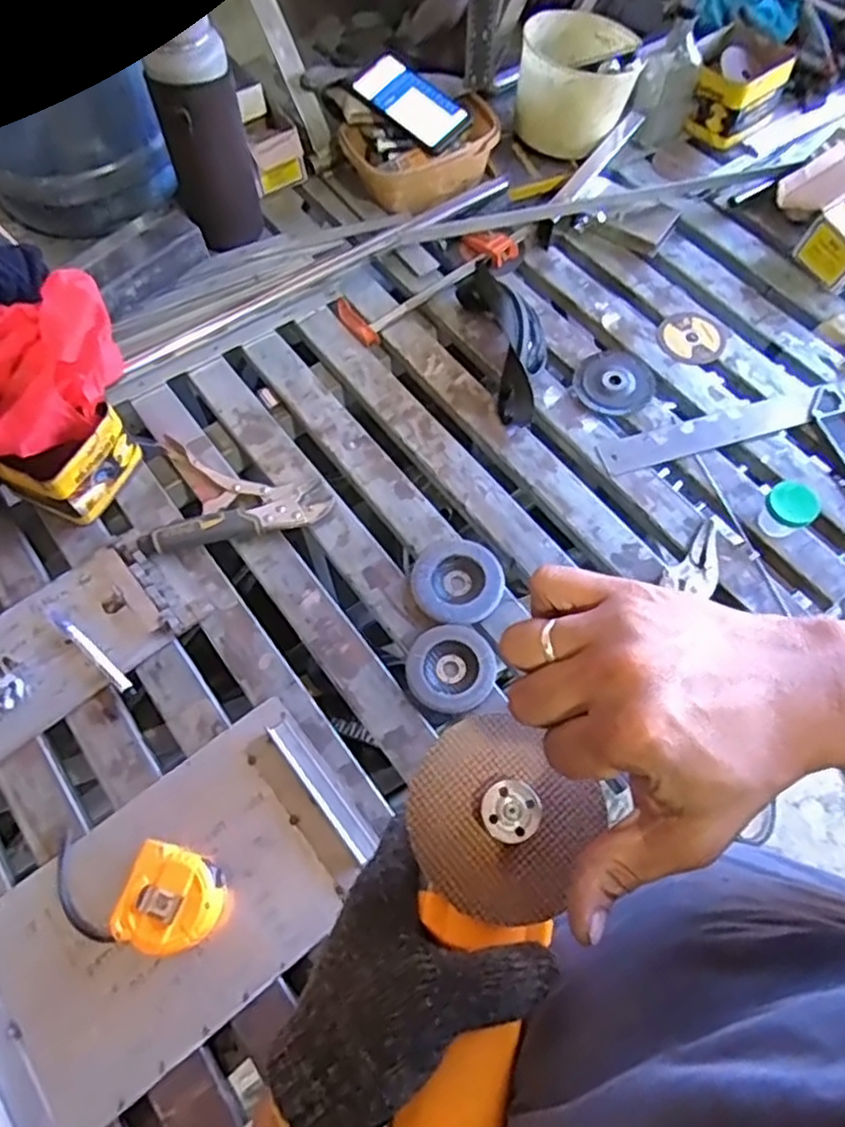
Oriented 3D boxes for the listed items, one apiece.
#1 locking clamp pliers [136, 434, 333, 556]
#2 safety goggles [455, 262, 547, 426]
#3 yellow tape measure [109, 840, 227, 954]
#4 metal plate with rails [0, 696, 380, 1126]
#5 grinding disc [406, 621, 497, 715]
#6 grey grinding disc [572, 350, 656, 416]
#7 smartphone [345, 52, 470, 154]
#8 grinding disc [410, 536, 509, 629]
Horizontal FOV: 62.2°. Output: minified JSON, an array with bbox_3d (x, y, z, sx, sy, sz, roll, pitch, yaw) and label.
[{"bbox_3d":[-0.203,-0.075,0.770,0.192,0.024,0.142,4,67,1],"label":"locking clamp pliers"},{"bbox_3d":[0.112,-0.272,0.836,0.083,0.066,0.217,-13,67,-6],"label":"safety goggles"},{"bbox_3d":[-0.209,0.286,0.595,0.080,0.041,0.076,17,66,9],"label":"yellow tape measure"},{"bbox_3d":[-0.228,0.308,0.602,0.375,0.024,0.195,-37,72,-15],"label":"metal plate with rails"},{"bbox_3d":[0.028,0.104,0.698,0.084,0.012,0.086,0,67,0],"label":"grinding disc"},{"bbox_3d":[0.236,-0.220,0.848,0.098,0.005,0.088,-28,70,-12],"label":"grey grinding disc"},{"bbox_3d":[-0.019,-0.612,0.925,0.160,0.016,0.077,40,87,8],"label":"smartphone"},{"bbox_3d":[0.037,0.018,0.737,0.091,0.015,0.098,0,67,0],"label":"grinding disc"}]

